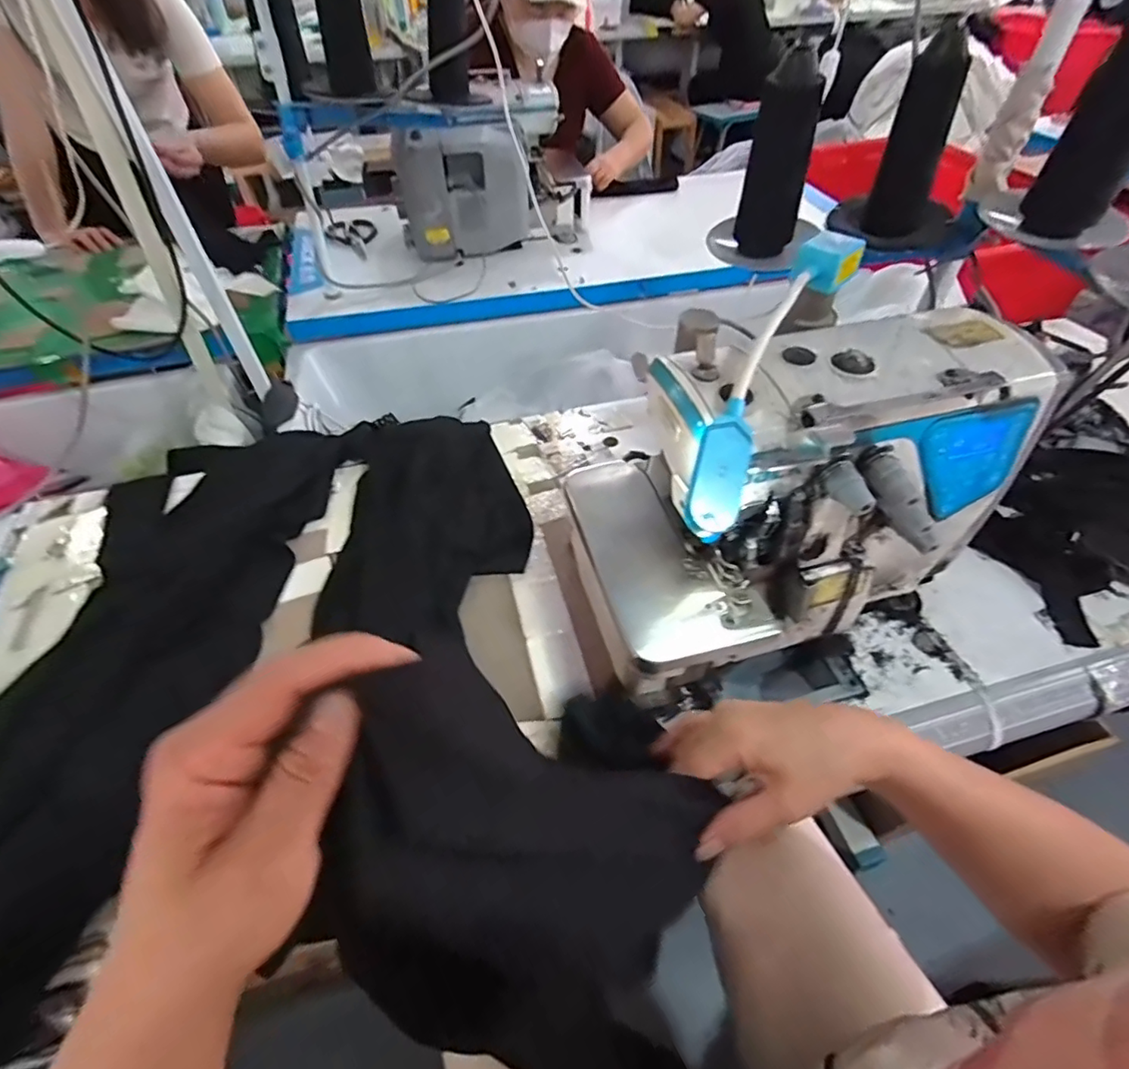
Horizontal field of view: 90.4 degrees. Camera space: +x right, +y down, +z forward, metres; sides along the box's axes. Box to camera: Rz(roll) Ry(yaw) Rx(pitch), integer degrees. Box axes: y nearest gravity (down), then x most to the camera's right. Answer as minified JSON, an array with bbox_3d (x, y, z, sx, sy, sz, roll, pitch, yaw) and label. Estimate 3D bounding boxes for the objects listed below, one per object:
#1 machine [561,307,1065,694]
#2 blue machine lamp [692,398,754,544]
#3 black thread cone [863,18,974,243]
[{"bbox_3d":[0.198,-0.039,0.477,0.333,0.232,0.198,-14,50,-12],"label":"machine"},{"bbox_3d":[0.100,-0.040,0.351,0.031,0.013,0.091,13,83,11],"label":"blue machine lamp"},{"bbox_3d":[0.361,-0.403,0.563,0.062,0.162,0.060,23,53,19],"label":"black thread cone"}]

